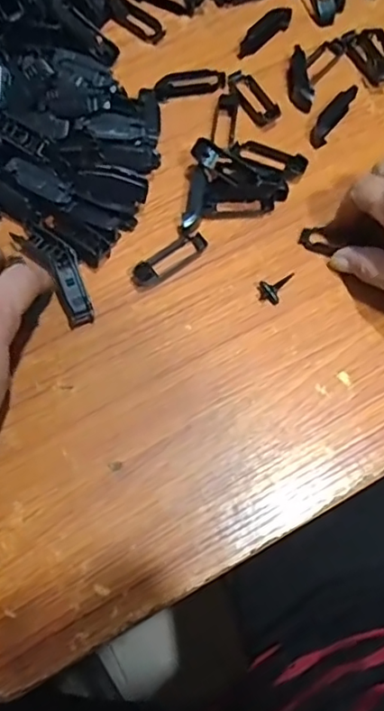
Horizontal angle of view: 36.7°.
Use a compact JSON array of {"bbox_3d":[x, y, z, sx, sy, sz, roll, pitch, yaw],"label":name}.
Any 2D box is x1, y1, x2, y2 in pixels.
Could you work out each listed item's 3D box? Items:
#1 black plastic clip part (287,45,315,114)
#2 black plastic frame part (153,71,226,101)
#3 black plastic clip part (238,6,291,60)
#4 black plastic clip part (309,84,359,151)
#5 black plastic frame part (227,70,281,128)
[{"bbox_3d":[0.084,-0.217,0.455,0.015,0.014,0.054,-5,71,-3],"label":"black plastic clip part"},{"bbox_3d":[-0.002,-0.216,0.455,0.056,0.010,0.018,-10,71,-5],"label":"black plastic frame part"},{"bbox_3d":[0.059,-0.264,0.471,0.014,0.011,0.057,42,75,12],"label":"black plastic clip part"},{"bbox_3d":[0.109,-0.186,0.446,0.014,0.010,0.057,31,73,9],"label":"black plastic clip part"},{"bbox_3d":[0.048,-0.201,0.452,0.023,0.007,0.051,-29,74,-10],"label":"black plastic frame part"}]

